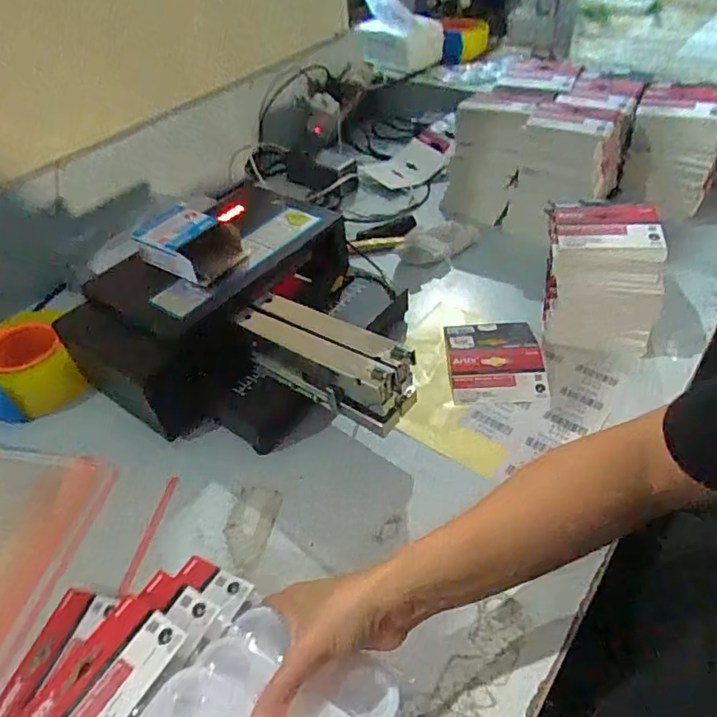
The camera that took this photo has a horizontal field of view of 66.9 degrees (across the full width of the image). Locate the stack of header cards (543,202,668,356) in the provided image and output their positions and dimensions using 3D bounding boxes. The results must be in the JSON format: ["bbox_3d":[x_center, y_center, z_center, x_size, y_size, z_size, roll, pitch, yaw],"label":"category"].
[{"bbox_3d":[0.260,-0.091,0.590,0.111,0.122,0.102,3,45,9],"label":"stack of header cards"}]

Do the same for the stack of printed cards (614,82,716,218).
[{"bbox_3d":[0.437,-0.292,0.755,0.111,0.130,0.115,19,50,24],"label":"stack of printed cards"}]

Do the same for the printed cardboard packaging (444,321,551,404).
[{"bbox_3d":[0.151,-0.002,0.608,0.100,0.018,0.123,-2,45,5],"label":"printed cardboard packaging"}]

